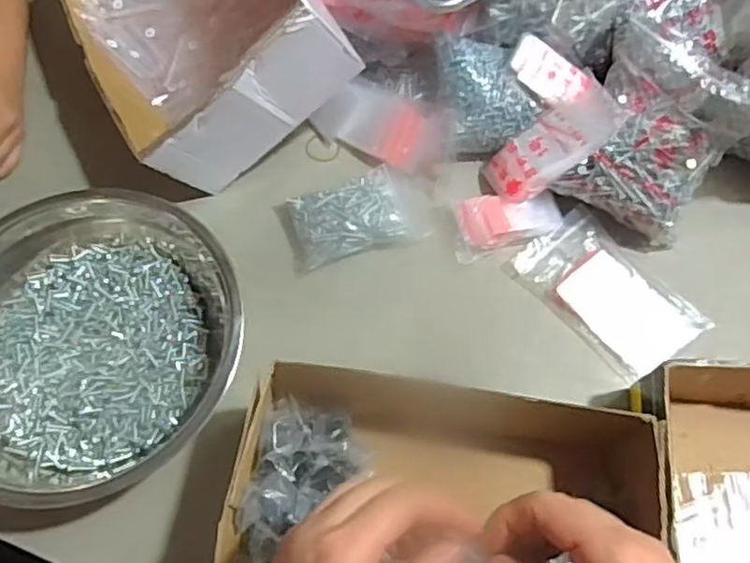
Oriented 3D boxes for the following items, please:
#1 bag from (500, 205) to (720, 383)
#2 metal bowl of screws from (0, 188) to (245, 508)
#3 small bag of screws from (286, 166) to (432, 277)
[{"bbox_3d":[0.204,0.011,0.588,0.095,0.020,0.151,-34,69,-14],"label":"bag"},{"bbox_3d":[-0.232,0.052,0.537,0.243,0.079,0.246,0,65,1],"label":"metal bowl of screws"},{"bbox_3d":[-0.024,-0.060,0.612,0.114,0.027,0.079,-17,66,-7],"label":"small bag of screws"}]

